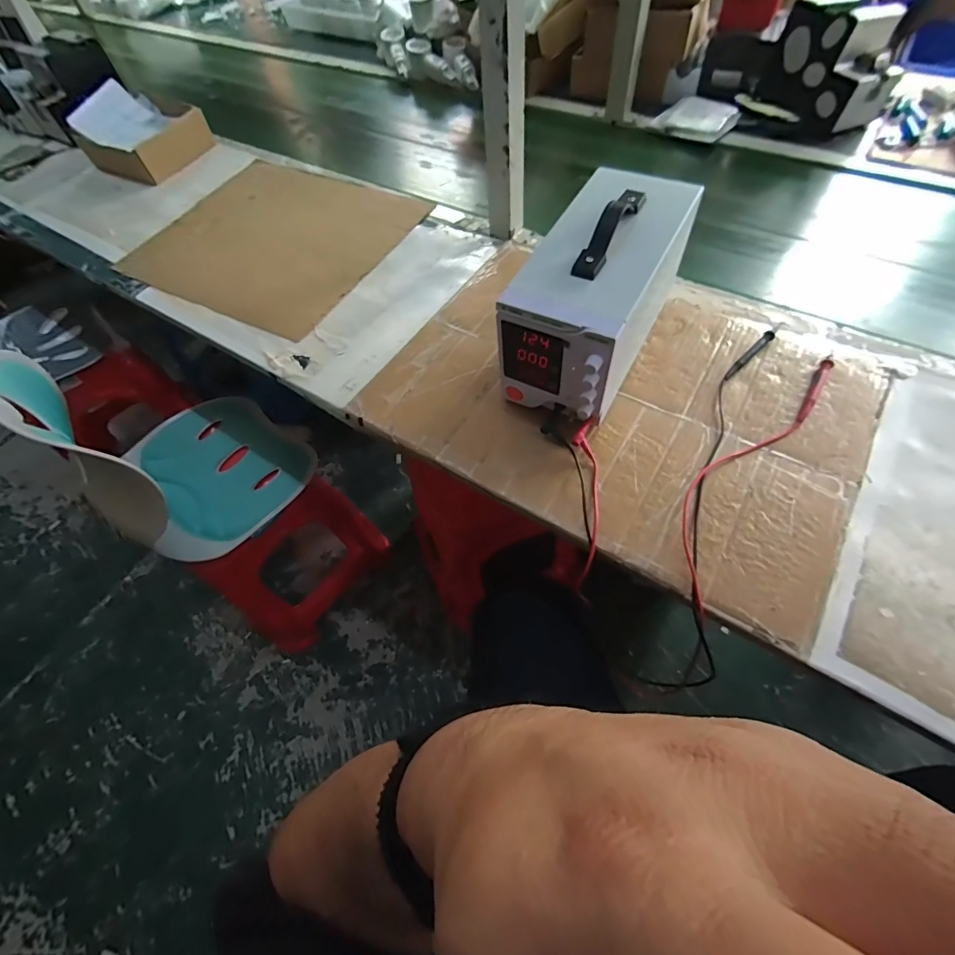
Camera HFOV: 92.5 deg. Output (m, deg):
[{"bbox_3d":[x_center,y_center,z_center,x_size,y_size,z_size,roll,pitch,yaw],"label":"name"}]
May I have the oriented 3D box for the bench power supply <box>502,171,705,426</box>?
[{"bbox_3d":[0.140,-0.206,0.533,0.125,0.162,0.273,25,64,18],"label":"bench power supply"}]

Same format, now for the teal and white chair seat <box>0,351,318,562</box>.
[{"bbox_3d":[-0.509,-0.084,0.747,0.329,0.332,0.288,32,67,22],"label":"teal and white chair seat"}]

